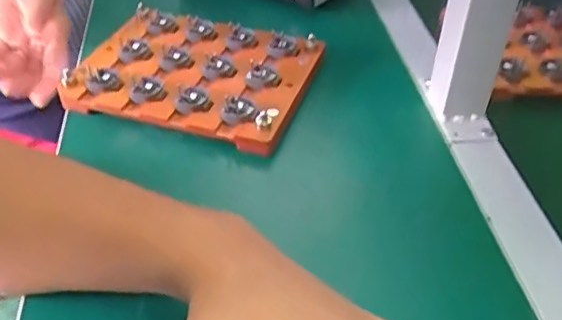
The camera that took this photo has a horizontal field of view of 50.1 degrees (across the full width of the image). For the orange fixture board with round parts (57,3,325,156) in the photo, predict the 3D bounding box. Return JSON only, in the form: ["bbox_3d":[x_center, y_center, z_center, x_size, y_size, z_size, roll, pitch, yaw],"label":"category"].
[{"bbox_3d":[-0.078,-0.078,0.522,0.190,0.040,0.152,8,40,18],"label":"orange fixture board with round parts"}]

